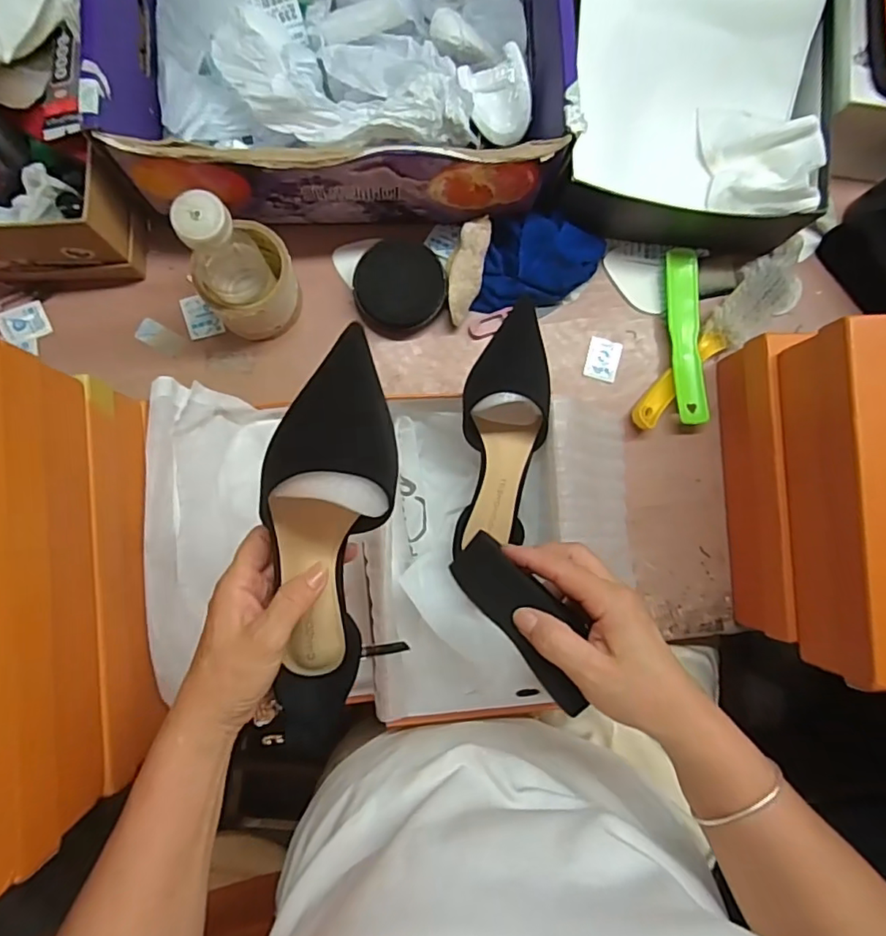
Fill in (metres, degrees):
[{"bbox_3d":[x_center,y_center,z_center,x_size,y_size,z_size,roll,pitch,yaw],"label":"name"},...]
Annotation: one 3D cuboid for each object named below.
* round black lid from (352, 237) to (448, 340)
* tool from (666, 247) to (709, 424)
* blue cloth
[{"bbox_3d":[-0.045,-0.186,0.599,0.095,0.033,0.090,0,86,-5],"label":"round black lid"},{"bbox_3d":[0.259,-0.140,0.618,0.034,0.024,0.186,-3,86,-5],"label":"tool"},{"bbox_3d":[0.103,-0.207,0.597,0.121,0.059,0.101,13,85,-3],"label":"blue cloth"}]

